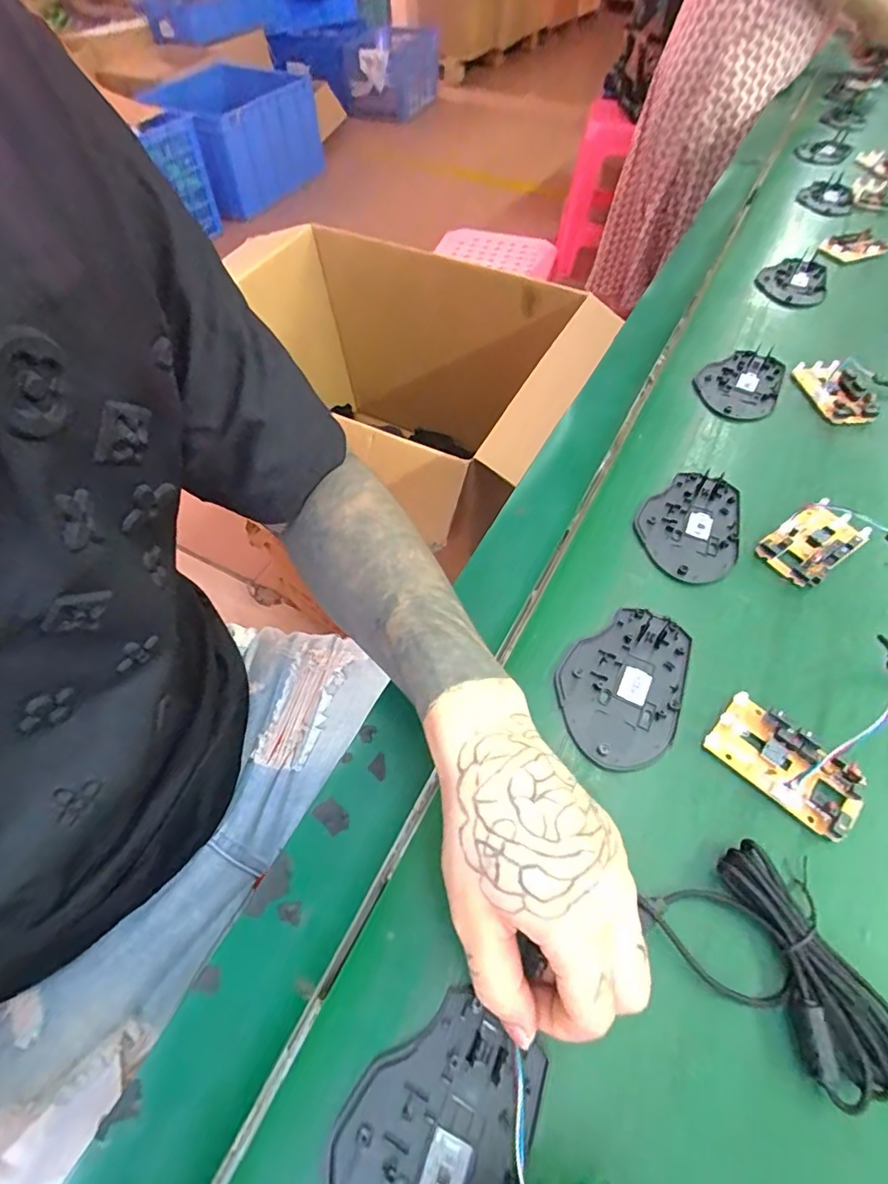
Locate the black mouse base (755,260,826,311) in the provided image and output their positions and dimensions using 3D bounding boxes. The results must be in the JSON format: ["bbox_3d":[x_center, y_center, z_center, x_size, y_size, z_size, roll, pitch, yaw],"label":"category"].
[{"bbox_3d":[0.412,-0.365,0.622,0.074,0.013,0.113,25,59,16],"label":"black mouse base"}]

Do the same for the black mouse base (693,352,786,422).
[{"bbox_3d":[0.283,-0.199,0.505,0.071,0.008,0.108,28,60,16],"label":"black mouse base"}]

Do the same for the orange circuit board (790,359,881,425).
[{"bbox_3d":[0.367,-0.189,0.492,0.048,0.020,0.074,-3,56,-4],"label":"orange circuit board"}]

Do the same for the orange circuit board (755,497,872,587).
[{"bbox_3d":[0.273,-0.038,0.389,0.084,0.012,0.046,-33,63,-21],"label":"orange circuit board"}]

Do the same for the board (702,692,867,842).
[{"bbox_3d":[0.192,0.095,0.294,0.078,0.018,0.043,40,64,22],"label":"board"}]

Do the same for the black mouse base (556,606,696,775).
[{"bbox_3d":[0.112,0.055,0.327,0.072,0.006,0.107,27,60,16],"label":"black mouse base"}]

